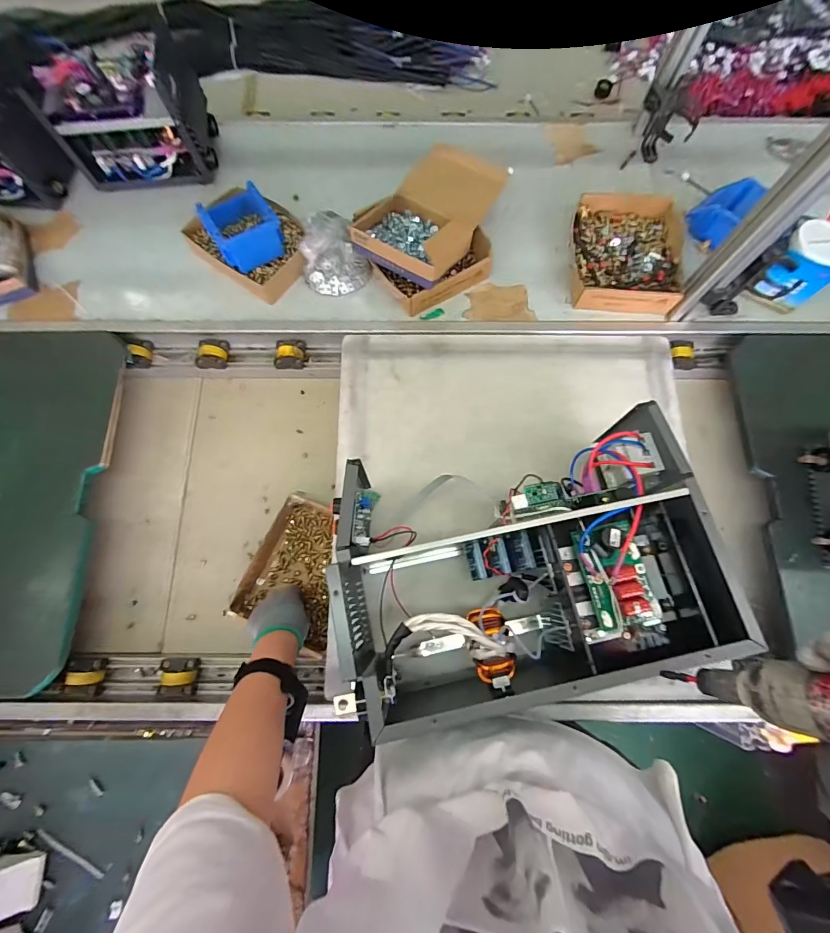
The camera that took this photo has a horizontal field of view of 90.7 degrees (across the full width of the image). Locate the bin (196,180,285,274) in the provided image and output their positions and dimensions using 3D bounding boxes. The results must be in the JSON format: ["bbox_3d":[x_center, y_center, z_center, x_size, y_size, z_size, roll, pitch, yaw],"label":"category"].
[{"bbox_3d":[-0.301,-0.418,0.722,0.118,0.072,0.113,-33,78,-8],"label":"bin"}]

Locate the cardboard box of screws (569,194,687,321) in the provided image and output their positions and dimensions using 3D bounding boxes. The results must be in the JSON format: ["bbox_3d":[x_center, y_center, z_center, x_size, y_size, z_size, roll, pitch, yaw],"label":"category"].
[{"bbox_3d":[0.392,-0.400,0.771,0.194,0.045,0.243,6,75,1],"label":"cardboard box of screws"}]

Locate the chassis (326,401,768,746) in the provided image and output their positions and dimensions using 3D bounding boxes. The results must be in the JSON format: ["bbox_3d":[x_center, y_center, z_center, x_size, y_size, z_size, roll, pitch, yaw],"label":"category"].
[{"bbox_3d":[0.122,0.132,0.554,0.443,0.227,0.329,-9,76,-2],"label":"chassis"}]

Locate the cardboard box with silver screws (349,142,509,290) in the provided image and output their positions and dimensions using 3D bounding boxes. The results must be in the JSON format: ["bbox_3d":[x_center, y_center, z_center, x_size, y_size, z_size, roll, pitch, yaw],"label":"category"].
[{"bbox_3d":[0.020,-0.461,0.731,0.195,0.064,0.265,32,78,8],"label":"cardboard box with silver screws"}]

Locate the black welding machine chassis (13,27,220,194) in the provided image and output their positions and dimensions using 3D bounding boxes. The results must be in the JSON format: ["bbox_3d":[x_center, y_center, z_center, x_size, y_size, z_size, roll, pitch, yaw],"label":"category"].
[{"bbox_3d":[-0.528,-0.661,0.766,0.242,0.174,0.153,-4,75,-1],"label":"black welding machine chassis"}]

